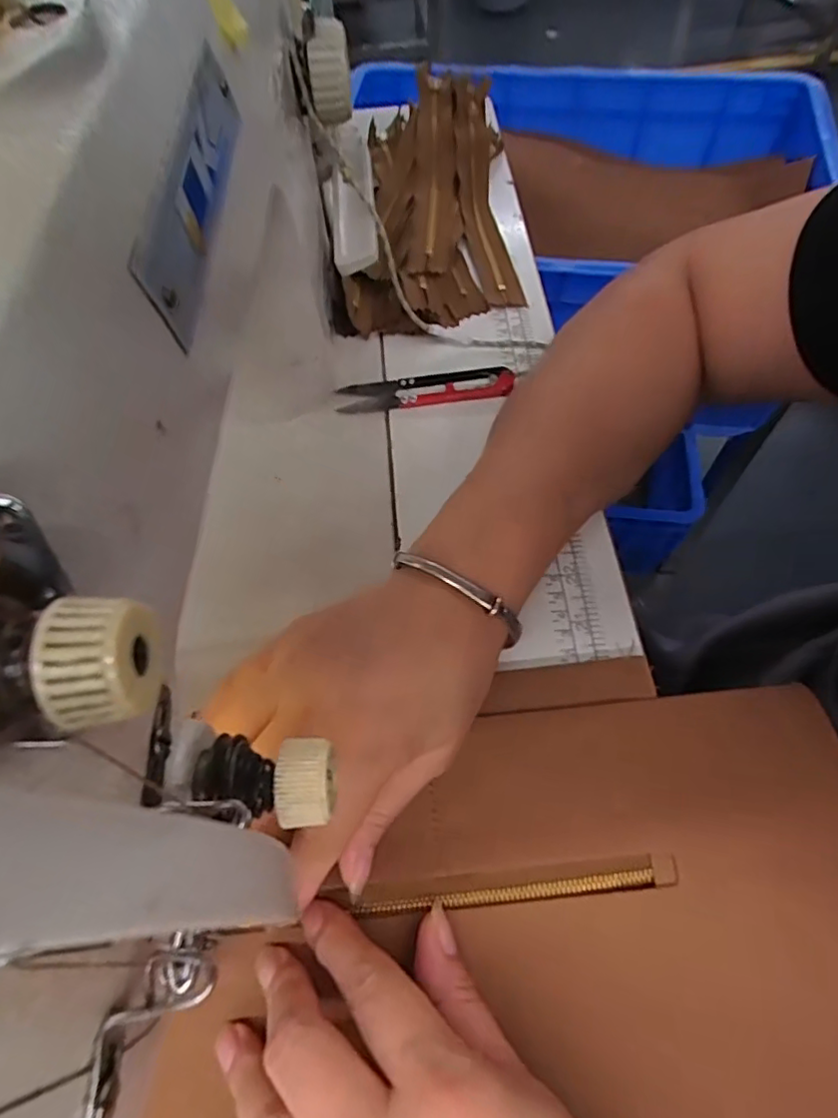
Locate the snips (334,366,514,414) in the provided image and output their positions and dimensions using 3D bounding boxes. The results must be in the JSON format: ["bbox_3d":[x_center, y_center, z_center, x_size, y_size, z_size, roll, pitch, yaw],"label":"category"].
[{"bbox_3d":[0.004,-0.102,0.364,0.103,0.009,0.021,-5,60,-1],"label":"snips"}]

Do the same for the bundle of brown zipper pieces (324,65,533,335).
[{"bbox_3d":[0.011,-0.258,0.427,0.121,0.064,0.235,4,61,5],"label":"bundle of brown zipper pieces"}]

